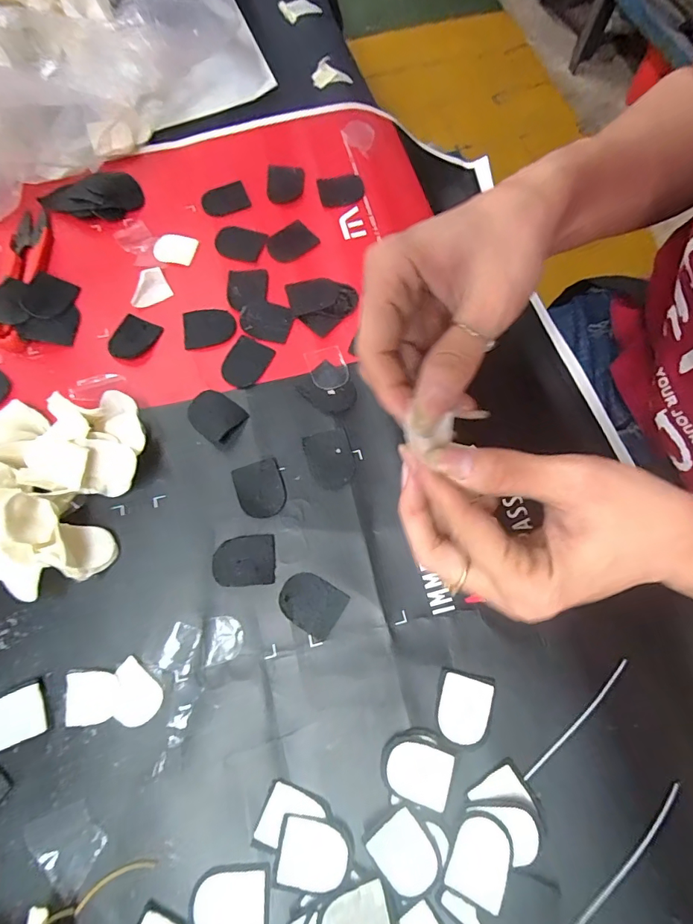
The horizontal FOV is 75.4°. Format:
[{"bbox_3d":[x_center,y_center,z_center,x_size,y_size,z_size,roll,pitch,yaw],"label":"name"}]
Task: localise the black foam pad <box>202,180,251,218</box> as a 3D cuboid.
[{"bbox_3d":[-0.090,-0.196,0.332,0.033,0.004,0.026,-20,72,-6],"label":"black foam pad"}]

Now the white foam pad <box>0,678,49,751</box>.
[{"bbox_3d":[-0.167,0.128,0.224,0.030,0.004,0.024,-22,72,-7],"label":"white foam pad"}]

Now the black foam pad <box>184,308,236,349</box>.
[{"bbox_3d":[-0.091,-0.090,0.297,0.034,0.004,0.026,-7,71,-2],"label":"black foam pad"}]

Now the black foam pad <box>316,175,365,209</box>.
[{"bbox_3d":[-0.004,-0.200,0.330,0.032,0.005,0.023,-12,71,-4],"label":"black foam pad"}]

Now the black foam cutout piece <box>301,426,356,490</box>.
[{"bbox_3d":[-0.010,-0.002,0.267,0.027,0.004,0.035,-17,72,-5],"label":"black foam cutout piece"}]

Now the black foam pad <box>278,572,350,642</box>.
[{"bbox_3d":[-0.020,0.075,0.241,0.033,0.004,0.027,33,75,11],"label":"black foam pad"}]

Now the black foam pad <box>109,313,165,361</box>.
[{"bbox_3d":[-0.141,-0.081,0.295,0.026,0.004,0.032,25,73,9],"label":"black foam pad"}]

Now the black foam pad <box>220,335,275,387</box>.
[{"bbox_3d":[-0.065,-0.065,0.288,0.026,0.004,0.033,28,74,10],"label":"black foam pad"}]

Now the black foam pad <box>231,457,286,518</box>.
[{"bbox_3d":[-0.051,0.016,0.262,0.027,0.004,0.033,-19,72,-6],"label":"black foam pad"}]

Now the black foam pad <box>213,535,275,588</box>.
[{"bbox_3d":[-0.057,0.054,0.248,0.034,0.004,0.027,-5,71,-1],"label":"black foam pad"}]

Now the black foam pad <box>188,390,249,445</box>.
[{"bbox_3d":[-0.082,-0.029,0.277,0.034,0.004,0.027,36,75,12],"label":"black foam pad"}]

